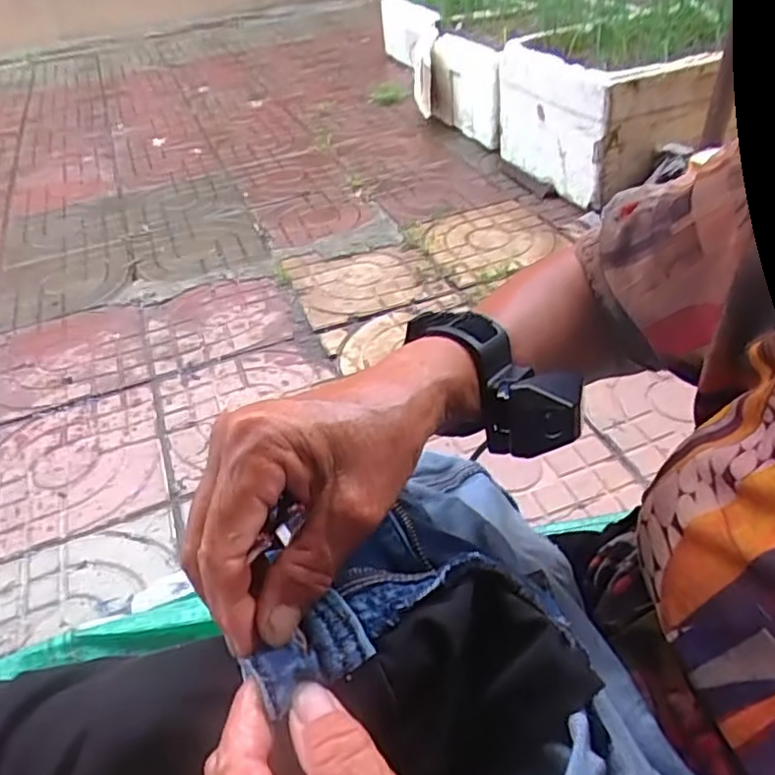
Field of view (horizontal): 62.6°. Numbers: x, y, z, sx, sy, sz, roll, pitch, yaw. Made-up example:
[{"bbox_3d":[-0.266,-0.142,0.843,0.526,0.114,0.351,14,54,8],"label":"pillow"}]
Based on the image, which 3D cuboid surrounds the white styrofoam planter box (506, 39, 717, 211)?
[{"bbox_3d":[0.497,-0.674,1.550,0.291,0.288,0.465,-13,40,-10],"label":"white styrofoam planter box"}]

